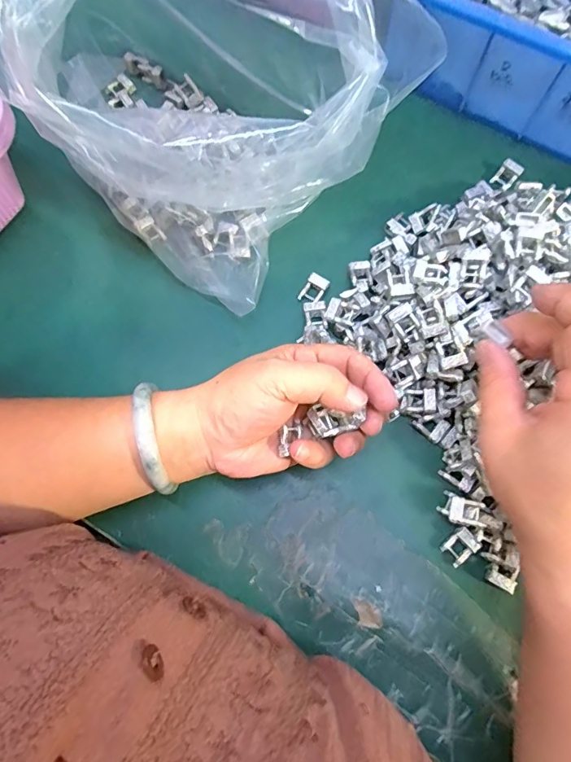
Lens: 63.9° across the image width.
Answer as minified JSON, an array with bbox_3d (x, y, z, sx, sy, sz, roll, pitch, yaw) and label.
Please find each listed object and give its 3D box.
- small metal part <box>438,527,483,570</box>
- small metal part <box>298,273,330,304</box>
[{"bbox_3d":[0.114,0.108,0.297,0.022,0.010,0.017,-40,78,-10],"label":"small metal part"},{"bbox_3d":[0.021,-0.069,0.348,0.016,0.009,0.022,30,76,8],"label":"small metal part"}]

